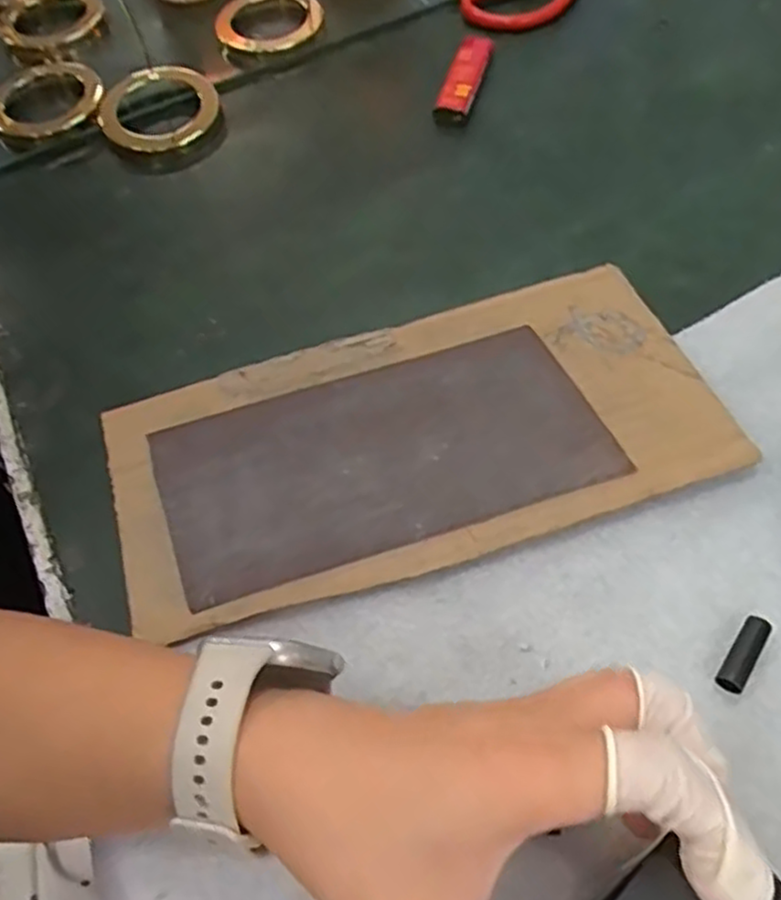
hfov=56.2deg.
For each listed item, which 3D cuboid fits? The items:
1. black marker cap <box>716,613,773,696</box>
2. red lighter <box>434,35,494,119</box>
[{"bbox_3d":[0.136,0.079,0.282,0.010,0.009,0.032,31,66,21],"label":"black marker cap"},{"bbox_3d":[0.052,-0.253,0.491,0.020,0.016,0.085,14,61,13],"label":"red lighter"}]

